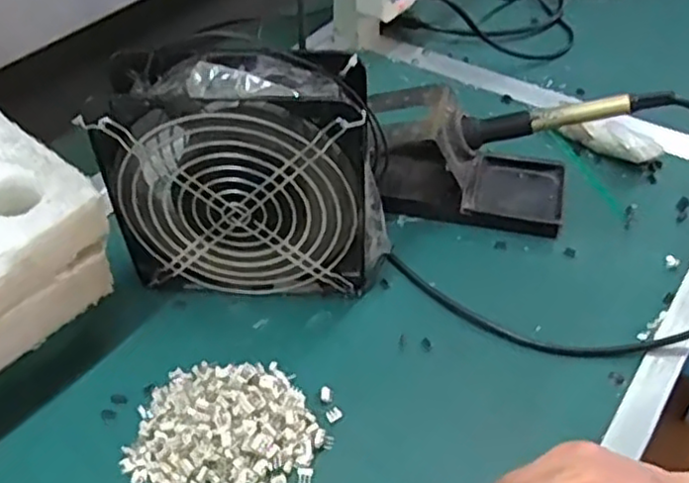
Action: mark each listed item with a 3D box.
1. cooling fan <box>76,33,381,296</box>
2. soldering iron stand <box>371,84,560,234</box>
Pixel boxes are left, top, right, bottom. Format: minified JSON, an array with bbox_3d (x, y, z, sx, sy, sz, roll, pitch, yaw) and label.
[{"bbox_3d":[-0.058,-0.038,0.414,0.152,0.153,0.058,2,45,5],"label":"cooling fan"},{"bbox_3d":[0.089,-0.061,0.490,0.138,0.072,0.073,8,46,10],"label":"soldering iron stand"}]

